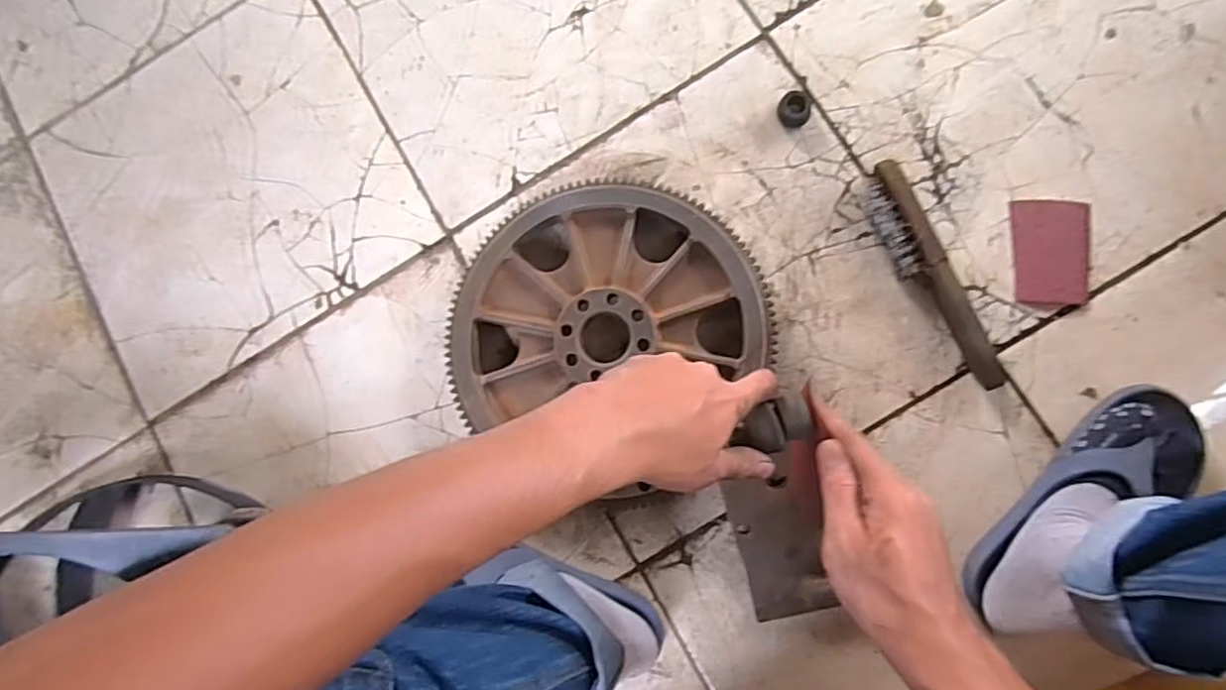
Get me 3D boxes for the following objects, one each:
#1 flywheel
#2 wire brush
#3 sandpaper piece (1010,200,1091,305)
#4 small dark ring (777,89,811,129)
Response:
[{"bbox_3d":[-0.005,-0.017,0.639,0.307,0.055,0.284,-1,86,8],"label":"flywheel"},{"bbox_3d":[0.305,-0.066,0.611,0.046,0.033,0.233,-24,83,5],"label":"wire brush"},{"bbox_3d":[0.427,-0.091,0.615,0.071,0.004,0.101,1,84,6],"label":"sandpaper piece"},{"bbox_3d":[0.187,-0.243,0.650,0.035,0.017,0.032,-1,86,8],"label":"small dark ring"}]

